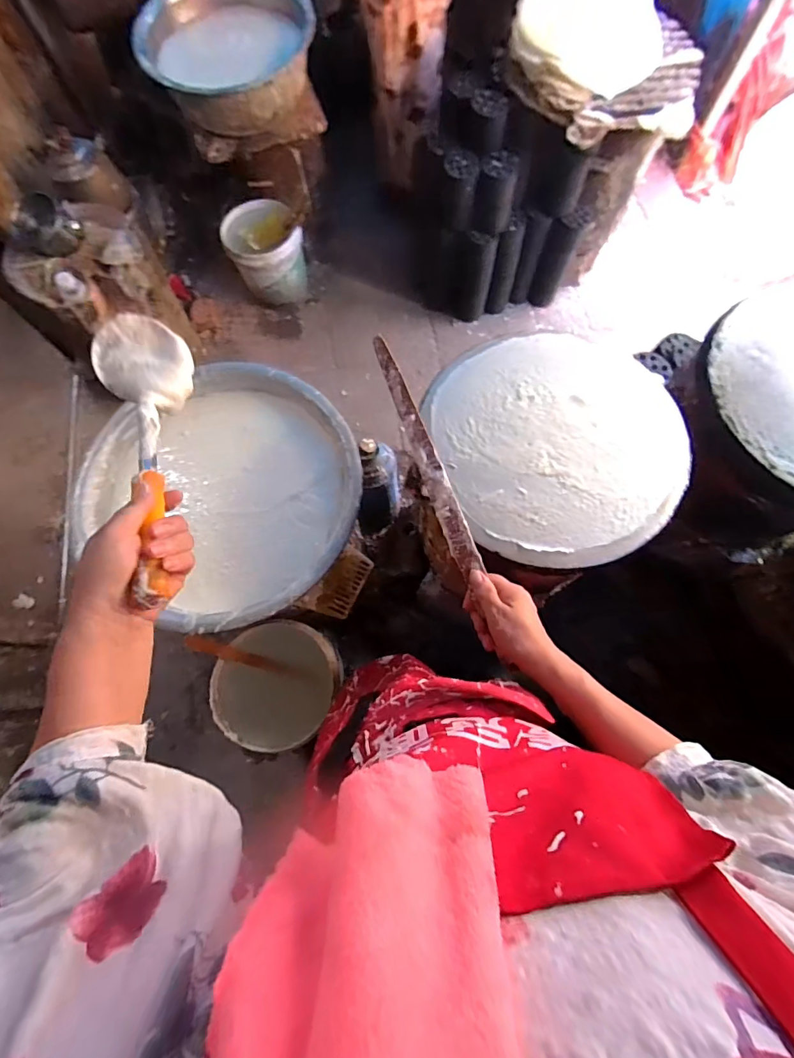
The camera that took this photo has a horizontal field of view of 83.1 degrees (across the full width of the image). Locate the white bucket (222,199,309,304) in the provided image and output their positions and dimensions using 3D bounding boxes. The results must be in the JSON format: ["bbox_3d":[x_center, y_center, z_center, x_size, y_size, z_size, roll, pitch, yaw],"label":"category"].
[{"bbox_3d":[-0.471,-1.006,1.640,0.257,0.271,0.257,0,73,2],"label":"white bucket"}]

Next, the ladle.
[{"bbox_3d":[-0.252,-0.082,0.443,0.096,0.074,0.361,-19,56,-4],"label":"ladle"}]

